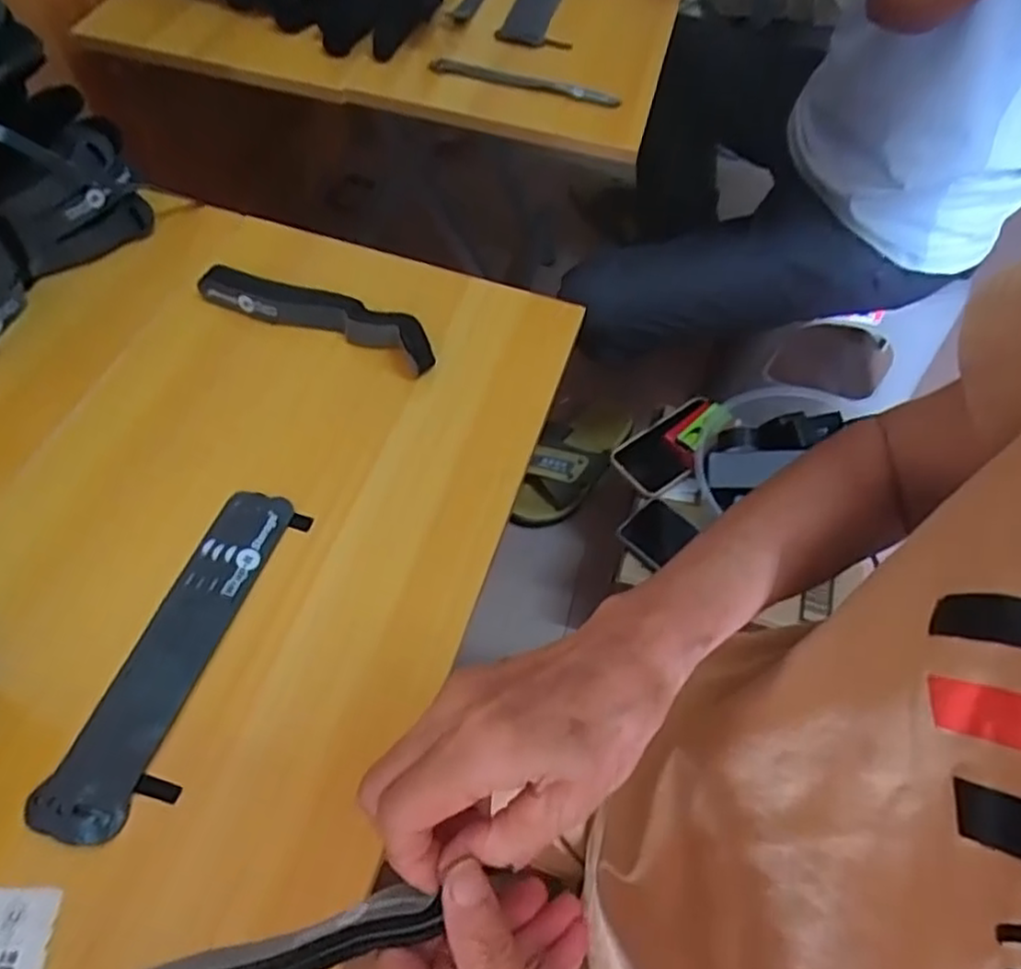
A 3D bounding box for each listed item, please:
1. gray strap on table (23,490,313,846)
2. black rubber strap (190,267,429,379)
[{"bbox_3d":[-0.178,0.090,0.385,0.054,0.010,0.197,18,58,6],"label":"gray strap on table"},{"bbox_3d":[-0.141,-0.123,0.516,0.181,0.034,0.036,21,59,8],"label":"black rubber strap"}]

